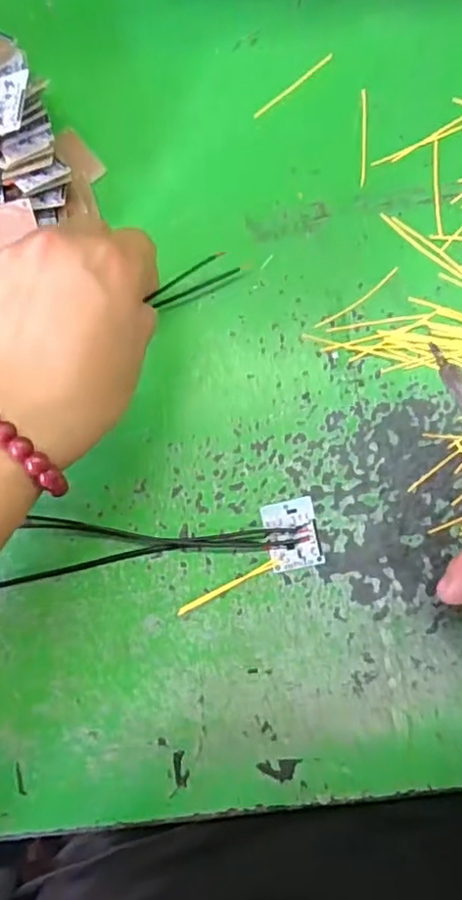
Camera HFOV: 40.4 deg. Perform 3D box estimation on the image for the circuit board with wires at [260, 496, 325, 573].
[{"bbox_3d":[0.029,0.040,0.296,0.024,0.004,0.032,-13,81,2],"label":"circuit board with wires"}]

